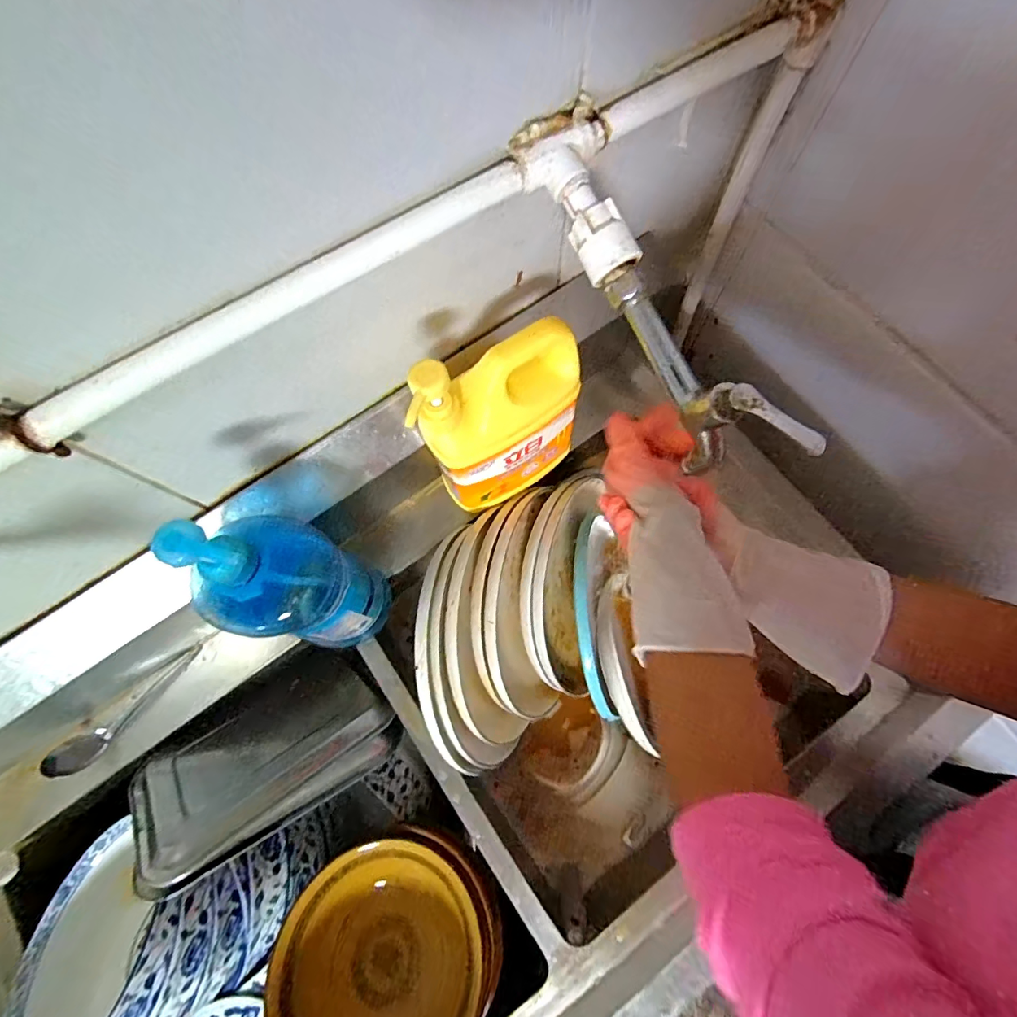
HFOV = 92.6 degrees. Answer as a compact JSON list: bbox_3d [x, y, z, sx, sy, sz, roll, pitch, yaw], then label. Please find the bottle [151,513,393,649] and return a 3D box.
[{"bbox_3d":[-0.192,0.060,0.408,0.104,0.228,0.100,13,74,5],"label":"bottle"}]

